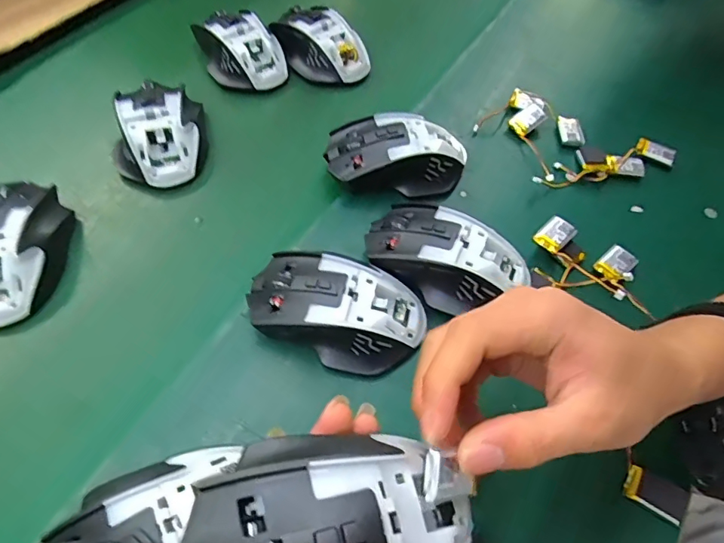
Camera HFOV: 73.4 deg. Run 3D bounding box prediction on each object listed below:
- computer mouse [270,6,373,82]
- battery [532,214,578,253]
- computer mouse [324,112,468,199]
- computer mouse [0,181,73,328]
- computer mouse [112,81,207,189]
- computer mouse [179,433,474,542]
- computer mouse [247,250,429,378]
[{"bbox_3d":[-0.040,-0.226,0.476,0.062,0.034,0.099,-32,64,-20],"label":"computer mouse"},{"bbox_3d":[0.145,-0.029,0.367,0.023,0.007,0.030,35,65,27],"label":"battery"},{"bbox_3d":[0.030,-0.094,0.394,0.116,0.043,0.063,-1,58,-3],"label":"computer mouse"},{"bbox_3d":[-0.250,-0.019,0.340,0.068,0.037,0.116,-7,59,-6],"label":"computer mouse"},{"bbox_3d":[-0.171,-0.118,0.405,0.074,0.036,0.104,-5,58,-5],"label":"computer mouse"},{"bbox_3d":[-0.007,0.093,0.175,0.103,0.036,0.066,-6,59,-6],"label":"computer mouse"},{"bbox_3d":[-0.016,0.024,0.322,0.112,0.044,0.068,20,59,10],"label":"computer mouse"}]

